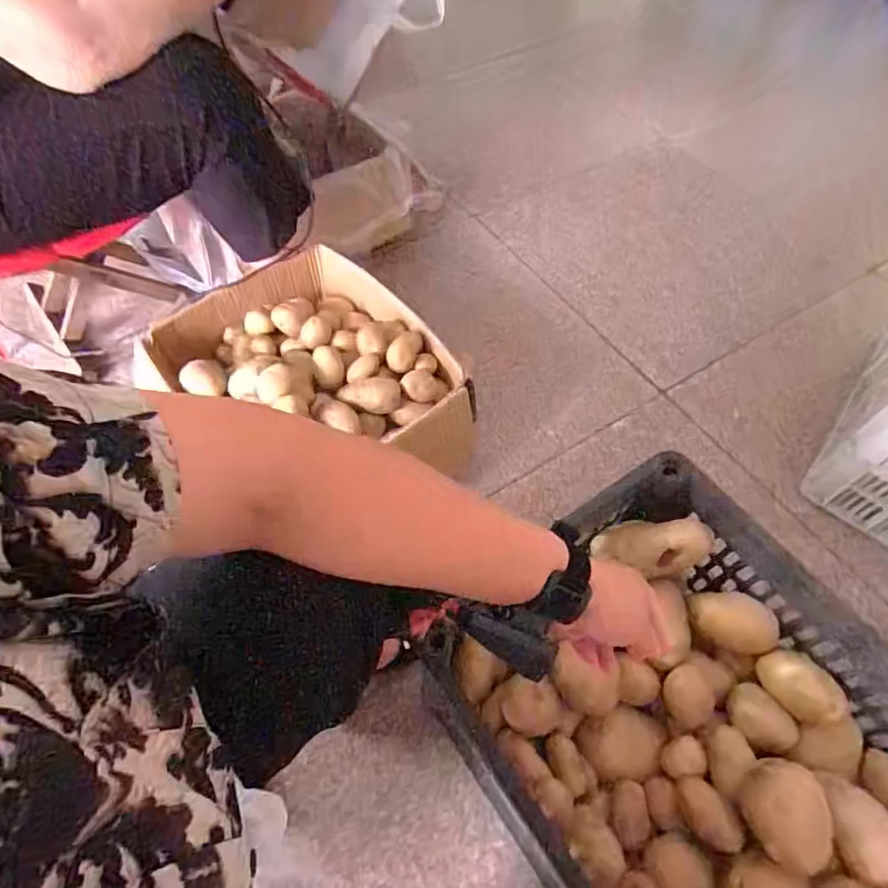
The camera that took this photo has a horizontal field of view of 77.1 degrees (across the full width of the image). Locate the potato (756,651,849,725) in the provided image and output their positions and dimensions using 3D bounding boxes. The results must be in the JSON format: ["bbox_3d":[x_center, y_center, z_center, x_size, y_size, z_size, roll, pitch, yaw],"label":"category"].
[{"bbox_3d":[0.346,0.233,0.535,0.046,0.047,0.078,16,12,-34],"label":"potato"}]

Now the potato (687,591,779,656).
[{"bbox_3d":[0.294,0.179,0.571,0.081,0.043,0.050,17,59,10],"label":"potato"}]

